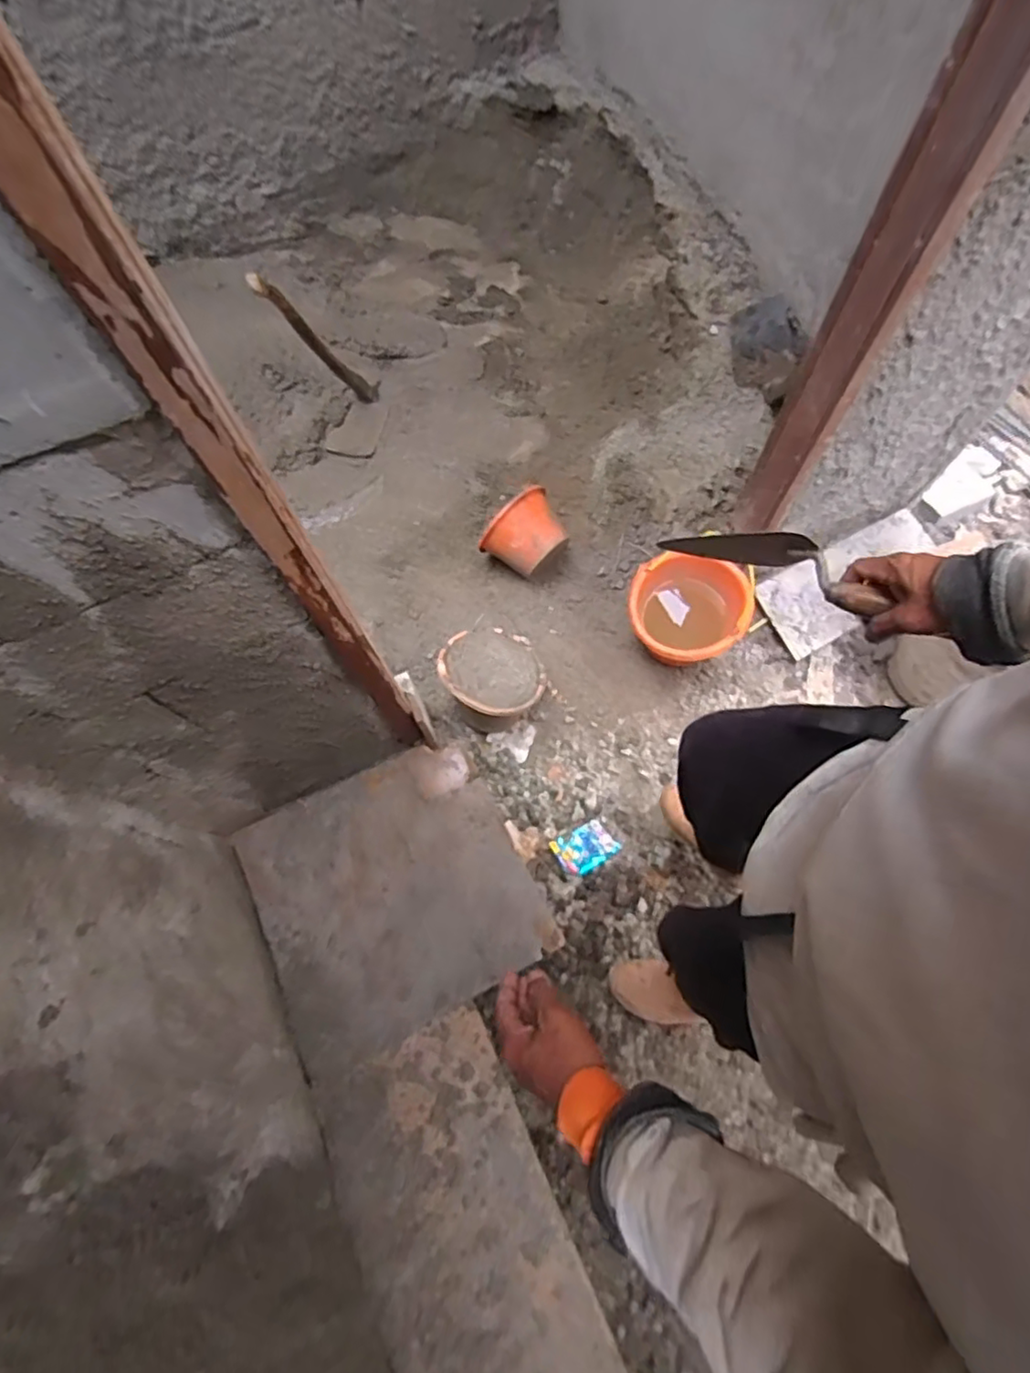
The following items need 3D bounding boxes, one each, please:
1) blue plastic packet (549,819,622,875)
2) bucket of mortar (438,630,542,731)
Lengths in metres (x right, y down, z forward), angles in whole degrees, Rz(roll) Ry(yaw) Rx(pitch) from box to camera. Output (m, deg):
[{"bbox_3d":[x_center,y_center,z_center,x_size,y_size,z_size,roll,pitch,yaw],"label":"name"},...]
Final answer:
[{"bbox_3d":[0.166,0.379,1.489,0.133,0.023,0.101,-34,71,-9],"label":"blue plastic packet"},{"bbox_3d":[-0.053,-0.014,1.571,0.230,0.192,0.229,-1,69,3],"label":"bucket of mortar"}]

